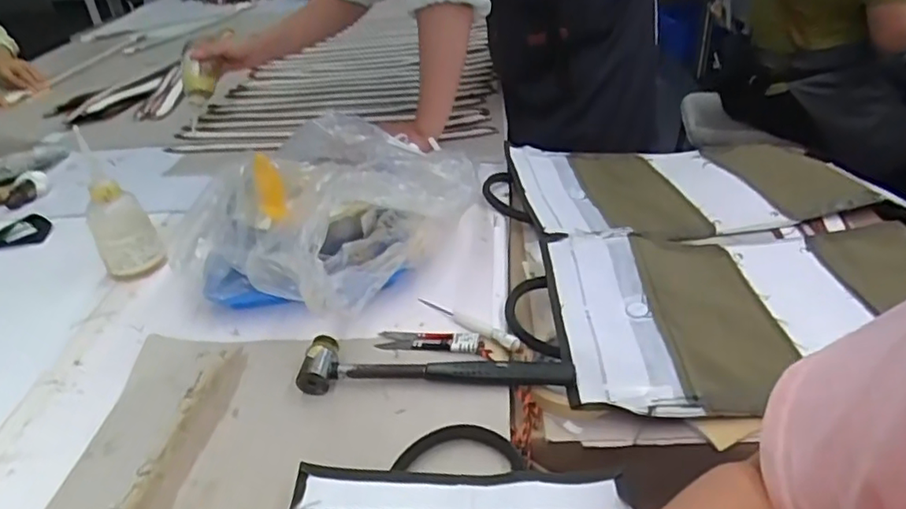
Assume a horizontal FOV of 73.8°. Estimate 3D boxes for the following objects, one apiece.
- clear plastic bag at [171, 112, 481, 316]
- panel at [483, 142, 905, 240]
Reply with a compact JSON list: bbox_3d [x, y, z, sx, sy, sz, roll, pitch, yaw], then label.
[{"bbox_3d":[-0.128,-0.047,0.654,0.249,0.161,0.254,16,39,29],"label":"clear plastic bag"},{"bbox_3d":[0.287,-0.098,0.795,0.468,0.027,0.251,-4,34,3],"label":"panel"}]

